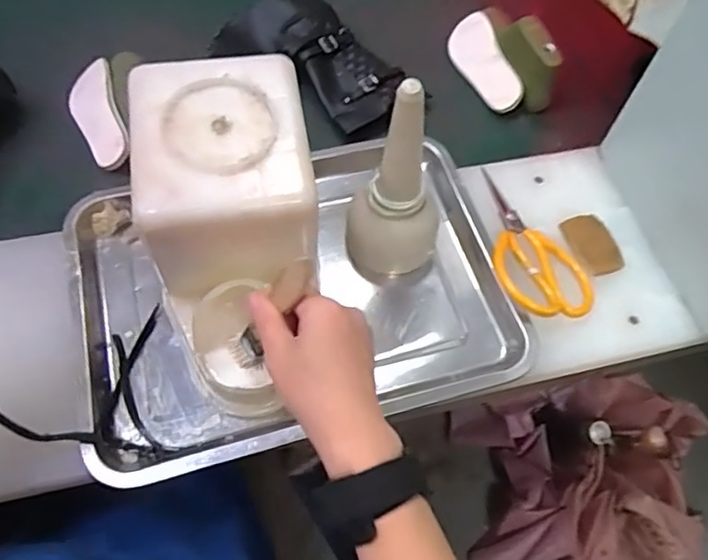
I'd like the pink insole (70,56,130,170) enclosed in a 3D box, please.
[{"bbox_3d":[-0.294,-0.187,0.695,0.051,0.031,0.136,-17,63,-12],"label":"pink insole"}]

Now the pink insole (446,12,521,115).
[{"bbox_3d":[0.165,-0.278,0.783,0.062,0.019,0.149,-28,71,22],"label":"pink insole"}]

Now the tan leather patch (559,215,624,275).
[{"bbox_3d":[0.243,-0.036,0.619,0.043,0.008,0.067,-16,63,-12],"label":"tan leather patch"}]

